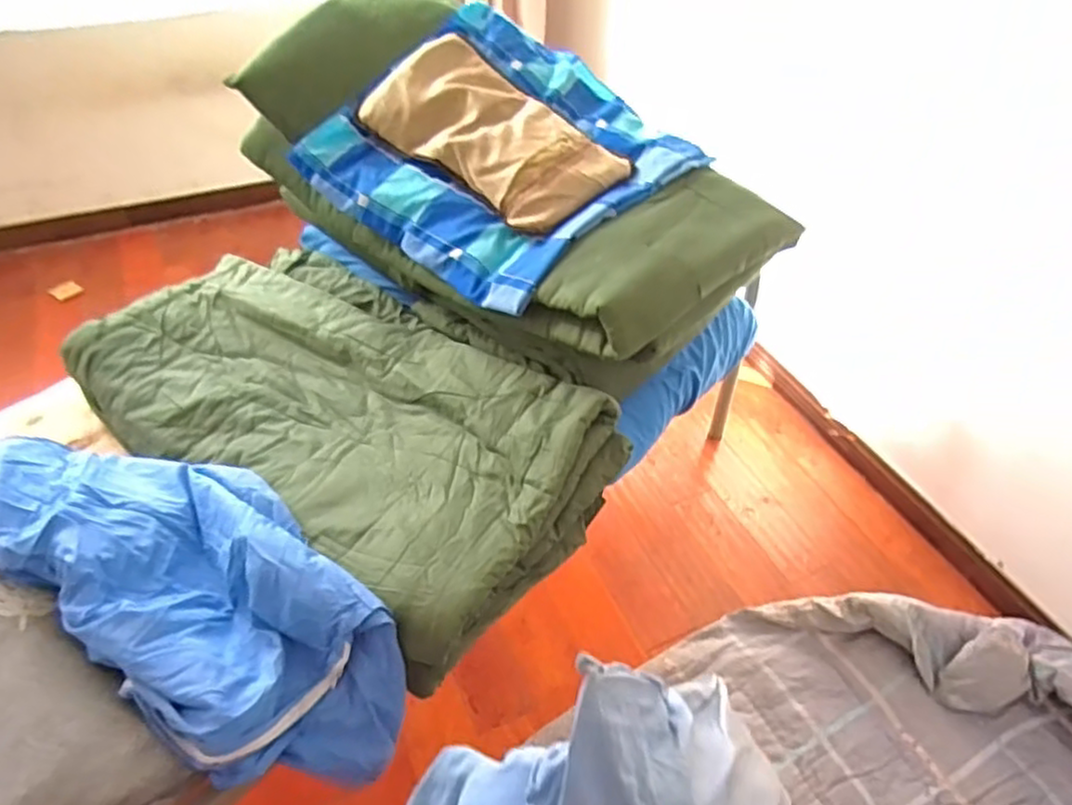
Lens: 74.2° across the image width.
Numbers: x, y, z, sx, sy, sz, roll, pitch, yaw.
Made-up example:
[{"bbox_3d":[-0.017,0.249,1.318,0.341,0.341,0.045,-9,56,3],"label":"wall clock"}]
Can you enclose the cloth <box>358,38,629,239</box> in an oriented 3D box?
[{"bbox_3d":[-0.077,-0.464,1.235,0.448,0.093,0.234,40,58,19],"label":"cloth"}]

